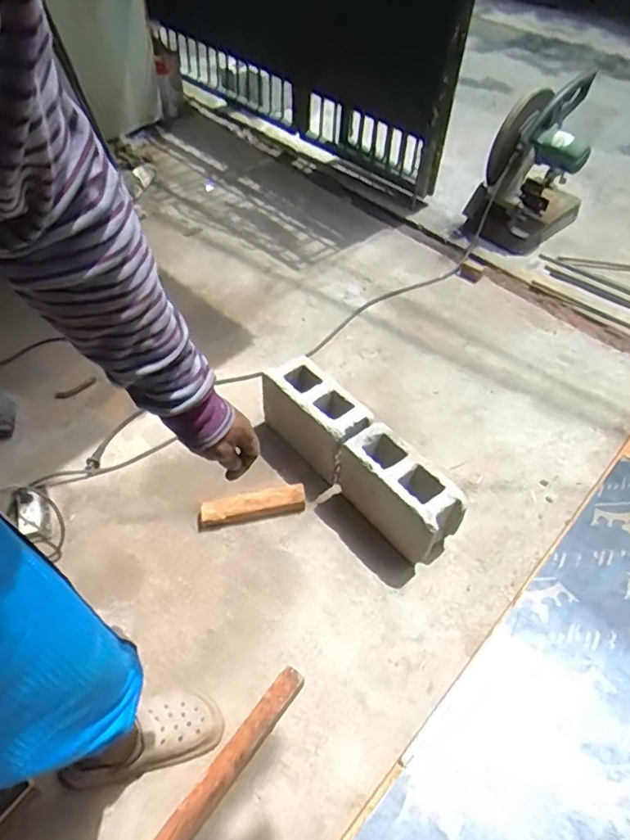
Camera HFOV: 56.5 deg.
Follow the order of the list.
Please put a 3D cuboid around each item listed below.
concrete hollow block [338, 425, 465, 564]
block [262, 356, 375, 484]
[{"bbox_3d":[0.183,0.166,1.318,0.127,0.193,0.289,-31,57,-26],"label":"concrete hollow block"},{"bbox_3d":[-0.002,-0.006,1.438,0.118,0.164,0.283,-33,58,-27],"label":"block"}]

